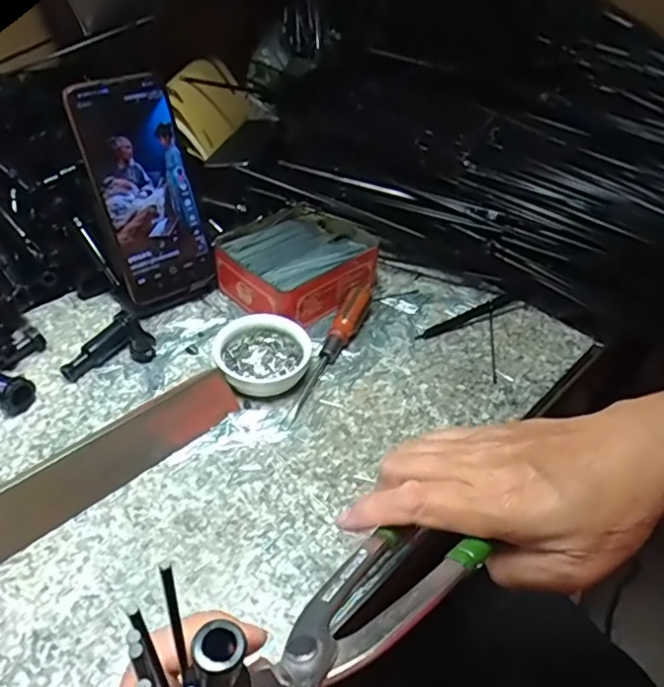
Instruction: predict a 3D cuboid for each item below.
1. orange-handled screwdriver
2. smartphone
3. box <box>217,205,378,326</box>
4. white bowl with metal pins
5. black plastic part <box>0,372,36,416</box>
[{"bbox_3d":[-0.002,0.006,0.460,0.020,0.024,0.149,19,43,13],"label":"orange-handled screwdriver"},{"bbox_3d":[-0.145,-0.118,0.461,0.079,0.169,0.005,-28,28,-29],"label":"smartphone"},{"bbox_3d":[-0.029,-0.069,0.521,0.127,0.045,0.104,-30,53,-33],"label":"box"},{"bbox_3d":[-0.055,0.011,0.447,0.070,0.025,0.071,4,42,-3],"label":"white bowl with metal pins"},{"bbox_3d":[-0.243,0.026,0.413,0.069,0.023,0.019,23,45,17],"label":"black plastic part"}]

